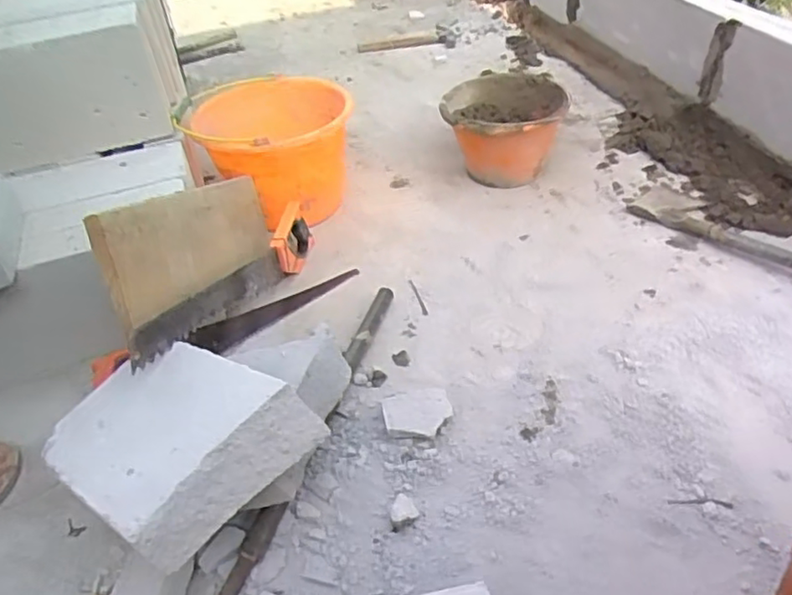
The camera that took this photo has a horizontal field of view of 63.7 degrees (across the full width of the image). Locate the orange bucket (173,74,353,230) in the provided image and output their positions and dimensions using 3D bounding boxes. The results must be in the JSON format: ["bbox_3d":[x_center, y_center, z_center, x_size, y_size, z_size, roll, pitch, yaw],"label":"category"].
[{"bbox_3d":[-0.240,-0.269,1.248,0.306,0.218,0.306,-4,40,3],"label":"orange bucket"}]

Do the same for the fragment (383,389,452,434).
[{"bbox_3d":[0.029,0.156,0.862,0.089,0.033,0.063,-4,42,4],"label":"fragment"}]

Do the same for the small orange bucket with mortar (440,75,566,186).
[{"bbox_3d":[0.219,-0.330,1.303,0.231,0.158,0.216,-4,42,4],"label":"small orange bucket with mortar"}]

